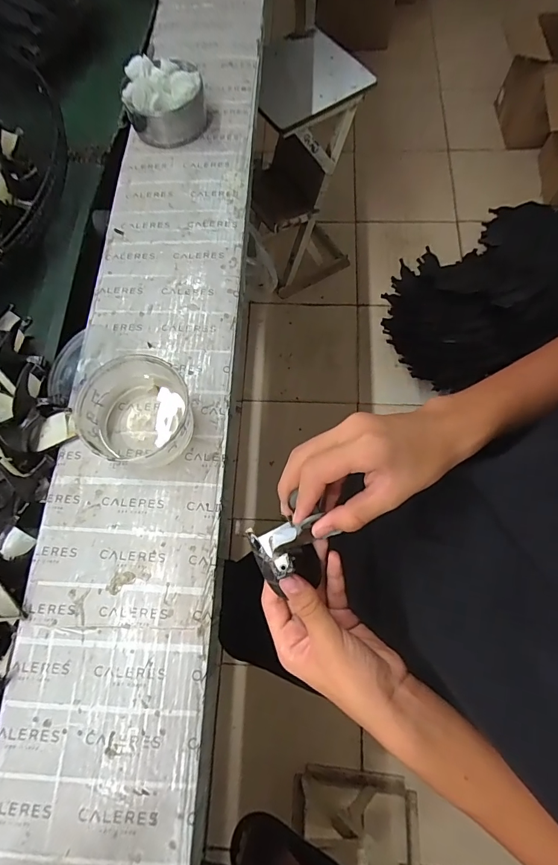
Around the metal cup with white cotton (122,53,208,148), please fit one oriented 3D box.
[{"bbox_3d":[-0.169,-0.504,0.610,0.110,0.073,0.114,-6,71,0],"label":"metal cup with white cotton"}]

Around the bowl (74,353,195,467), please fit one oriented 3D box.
[{"bbox_3d":[-0.167,-0.023,0.454,0.136,0.057,0.122,-4,71,1],"label":"bowl"}]

